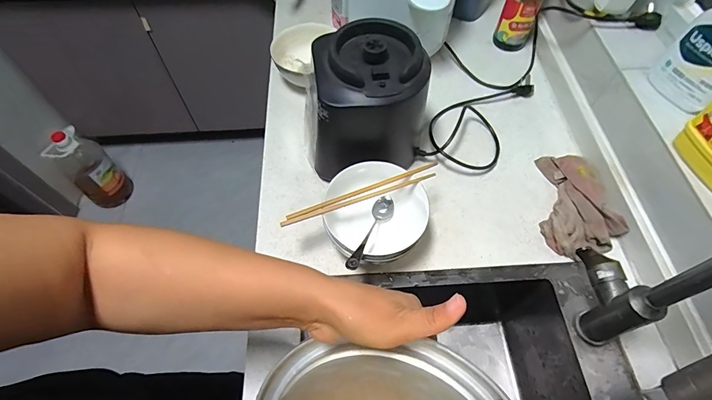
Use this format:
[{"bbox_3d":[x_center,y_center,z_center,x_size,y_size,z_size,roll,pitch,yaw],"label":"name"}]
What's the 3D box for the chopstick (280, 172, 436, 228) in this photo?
[{"bbox_3d":[0.006,-0.002,0.531,0.229,0.011,0.008,-18,60,-11],"label":"chopstick"}]

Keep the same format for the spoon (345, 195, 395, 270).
[{"bbox_3d":[0.021,0.044,0.524,0.028,0.029,0.146,19,37,11],"label":"spoon"}]

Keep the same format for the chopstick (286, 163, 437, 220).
[{"bbox_3d":[0.014,-0.015,0.539,0.233,0.011,0.009,-20,61,-12],"label":"chopstick"}]

